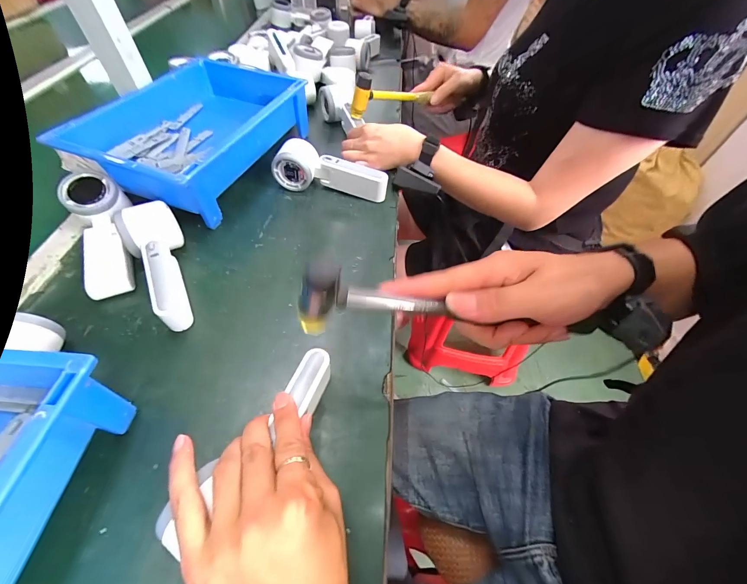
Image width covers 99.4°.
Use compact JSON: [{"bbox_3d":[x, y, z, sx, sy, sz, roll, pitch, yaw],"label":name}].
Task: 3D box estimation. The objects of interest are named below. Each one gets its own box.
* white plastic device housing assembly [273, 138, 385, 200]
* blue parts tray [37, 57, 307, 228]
[{"bbox_3d":[-0.060,-0.178,0.467,0.166,0.055,0.052,11,54,5],"label":"white plastic device housing assembly"},{"bbox_3d":[-0.266,-0.253,0.494,0.234,0.082,0.309,18,55,10],"label":"blue parts tray"}]

